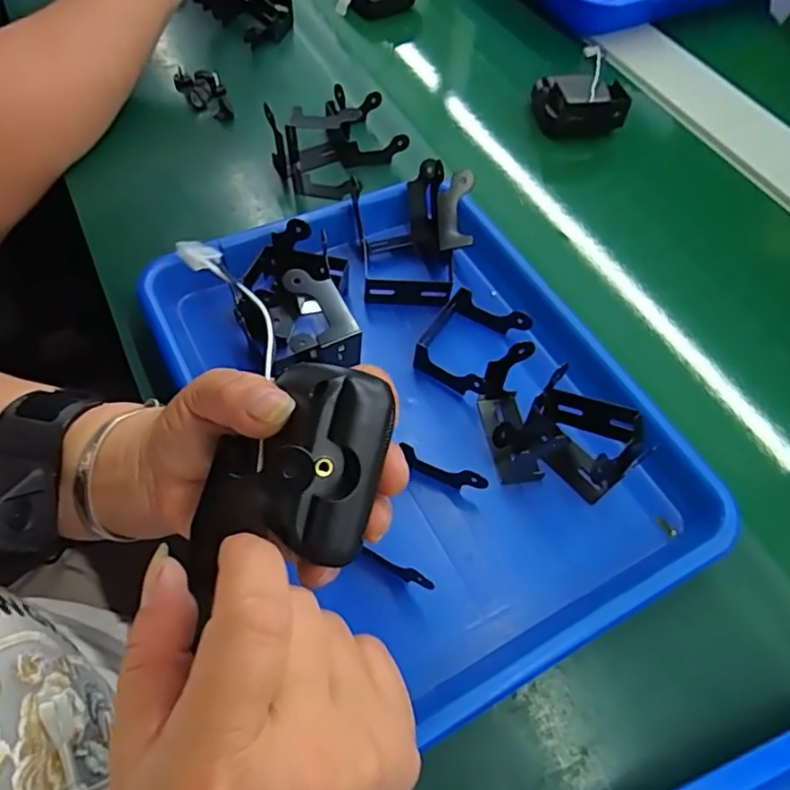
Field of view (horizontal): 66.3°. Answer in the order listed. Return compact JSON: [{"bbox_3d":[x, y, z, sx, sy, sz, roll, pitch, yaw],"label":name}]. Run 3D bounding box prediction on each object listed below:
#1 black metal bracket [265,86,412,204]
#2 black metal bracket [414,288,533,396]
[{"bbox_3d":[-0.039,-0.218,0.490,0.120,0.068,0.069,-36,68,-24],"label":"black metal bracket"},{"bbox_3d":[0.047,-0.035,0.395,0.055,0.023,0.068,32,61,14],"label":"black metal bracket"}]

